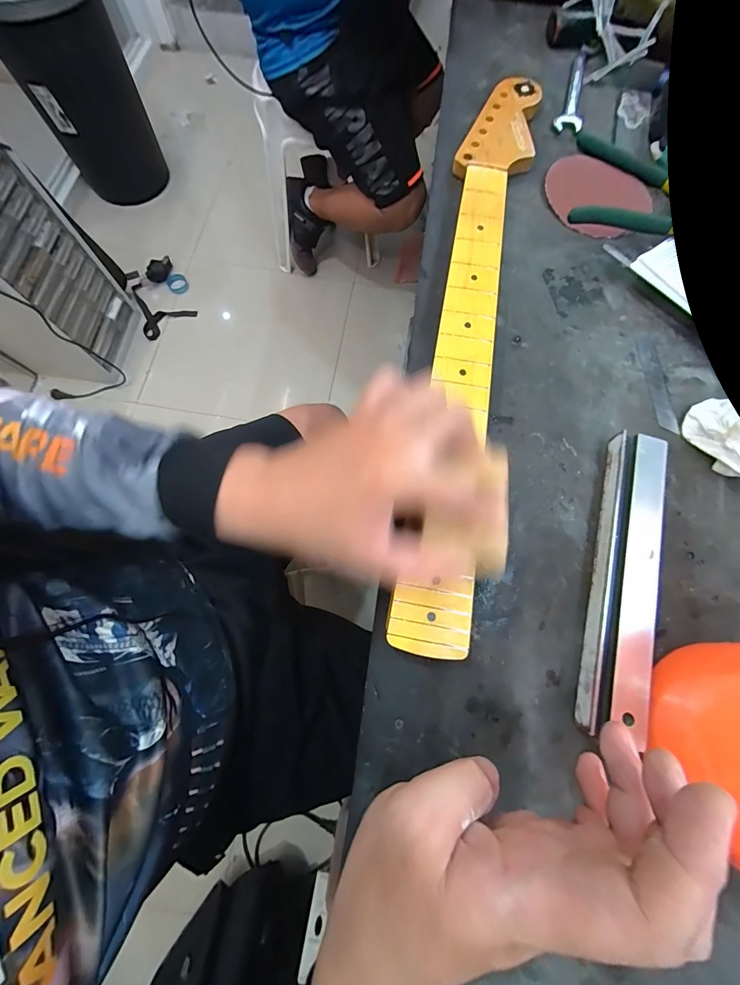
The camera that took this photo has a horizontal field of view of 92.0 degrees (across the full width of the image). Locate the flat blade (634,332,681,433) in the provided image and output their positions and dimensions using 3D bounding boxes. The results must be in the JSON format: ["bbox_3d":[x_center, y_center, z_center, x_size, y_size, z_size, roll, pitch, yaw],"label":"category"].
[{"bbox_3d":[0.267,-0.103,0.333,0.018,0.004,0.101,-1,73,-2],"label":"flat blade"}]

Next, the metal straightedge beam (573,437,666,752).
[{"bbox_3d":[0.193,0.059,0.271,0.038,0.022,0.220,17,74,4],"label":"metal straightedge beam"}]

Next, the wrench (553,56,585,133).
[{"bbox_3d":[0.252,-0.505,0.449,0.030,0.006,0.150,13,73,3],"label":"wrench"}]

